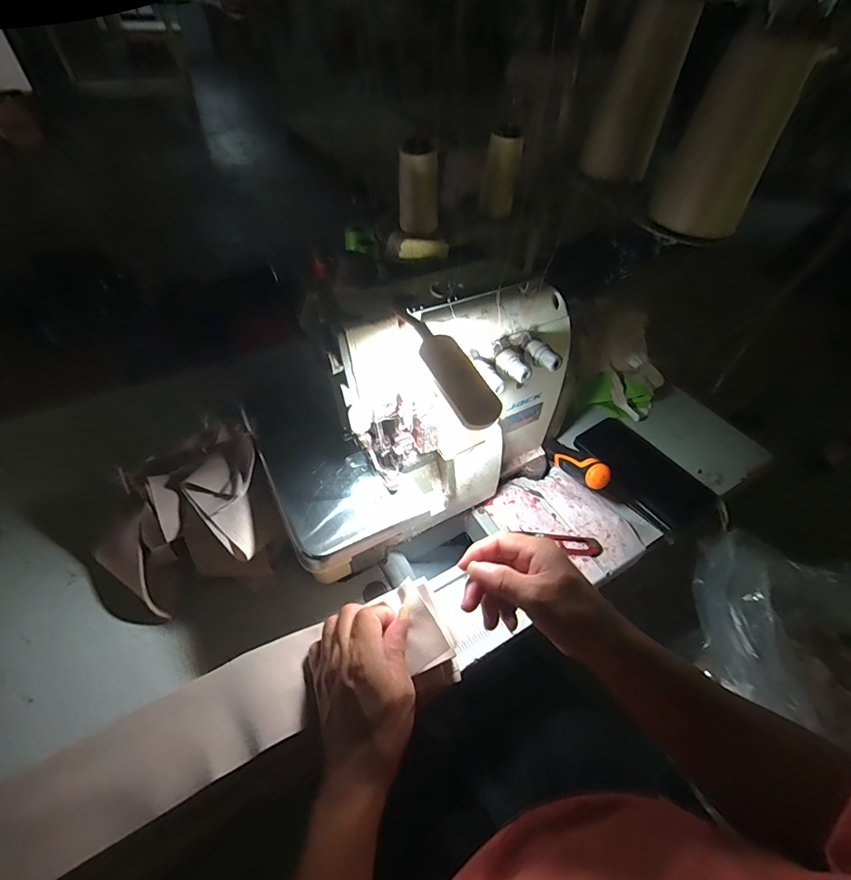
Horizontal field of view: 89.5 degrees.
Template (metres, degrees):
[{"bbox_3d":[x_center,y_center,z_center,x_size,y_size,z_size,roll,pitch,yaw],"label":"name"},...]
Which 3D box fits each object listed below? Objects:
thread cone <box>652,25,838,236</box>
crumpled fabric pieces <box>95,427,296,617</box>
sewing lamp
[{"bbox_3d":[0.308,-0.299,0.441,0.087,0.172,0.090,23,52,14],"label":"thread cone"},{"bbox_3d":[-0.225,0.089,0.409,0.168,0.095,0.140,-26,57,-24],"label":"crumpled fabric pieces"},{"bbox_3d":[0.016,-0.057,0.309,0.031,0.021,0.108,-26,73,-24],"label":"sewing lamp"}]

